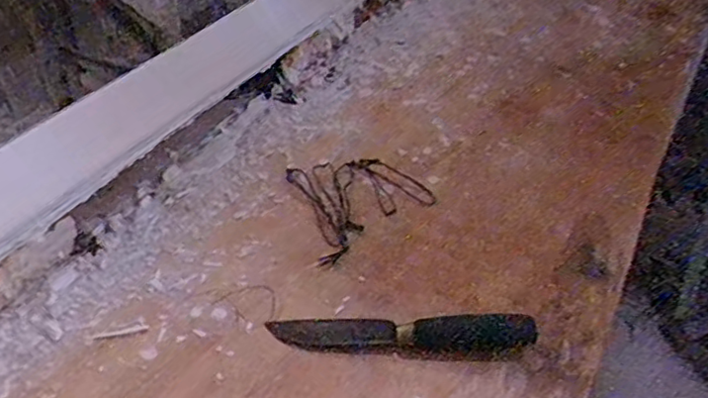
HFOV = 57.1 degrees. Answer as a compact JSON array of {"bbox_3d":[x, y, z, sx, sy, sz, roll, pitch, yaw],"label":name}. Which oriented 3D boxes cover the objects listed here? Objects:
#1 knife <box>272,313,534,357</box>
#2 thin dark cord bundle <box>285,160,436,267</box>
[{"bbox_3d":[0.040,0.109,0.533,0.215,0.019,0.032,2,38,2],"label":"knife"},{"bbox_3d":[0.015,0.002,0.677,0.142,0.006,0.148,-11,40,-14],"label":"thin dark cord bundle"}]

